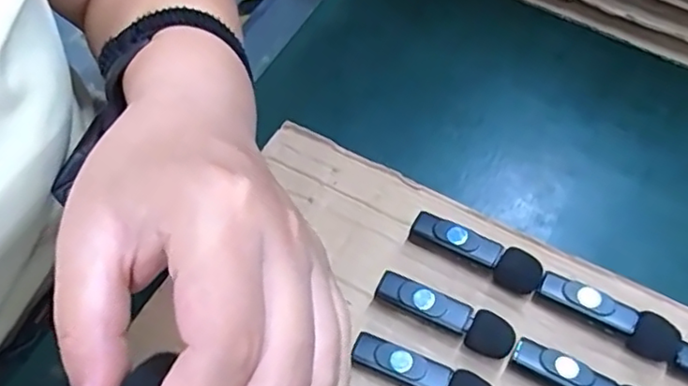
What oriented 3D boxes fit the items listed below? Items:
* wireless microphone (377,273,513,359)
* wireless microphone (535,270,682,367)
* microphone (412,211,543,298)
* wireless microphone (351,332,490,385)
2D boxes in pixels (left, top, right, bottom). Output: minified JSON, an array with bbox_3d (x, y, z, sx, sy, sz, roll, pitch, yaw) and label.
[{"bbox_3d":[0.047,0.057,0.291,0.065,0.018,0.016,27,64,13],"label":"wireless microphone"},{"bbox_3d":[0.124,0.057,0.290,0.065,0.017,0.015,30,65,15],"label":"wireless microphone"},{"bbox_3d":[0.065,0.030,0.307,0.066,0.019,0.015,27,64,14],"label":"microphone"},{"bbox_3d":[0.035,0.083,0.277,0.063,0.016,0.018,23,64,9],"label":"wireless microphone"}]

